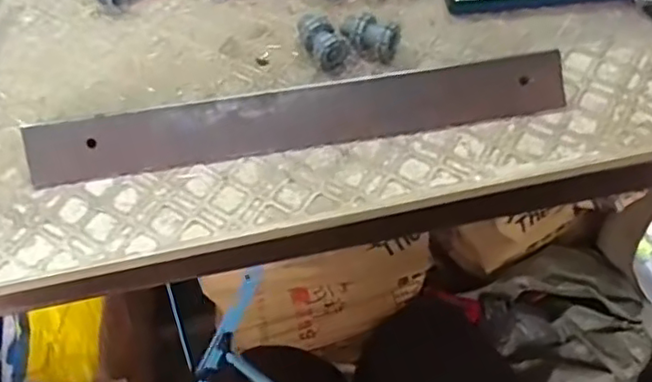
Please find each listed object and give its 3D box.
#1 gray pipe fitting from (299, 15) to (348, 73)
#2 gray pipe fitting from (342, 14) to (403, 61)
[{"bbox_3d":[-0.003,-0.099,0.412,0.025,0.022,0.036,-20,58,-12],"label":"gray pipe fitting"},{"bbox_3d":[0.029,-0.101,0.412,0.038,0.023,0.023,23,60,16],"label":"gray pipe fitting"}]

